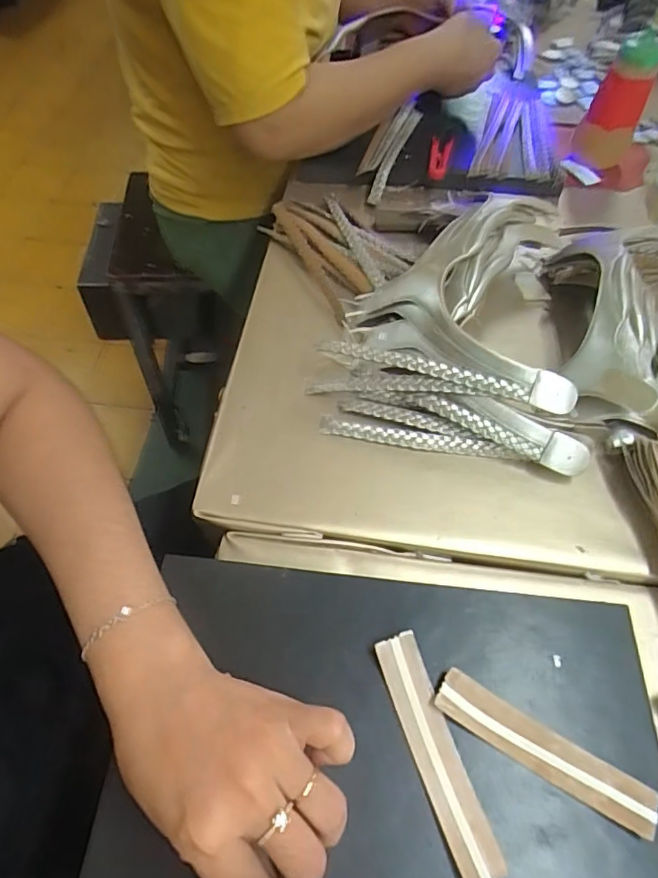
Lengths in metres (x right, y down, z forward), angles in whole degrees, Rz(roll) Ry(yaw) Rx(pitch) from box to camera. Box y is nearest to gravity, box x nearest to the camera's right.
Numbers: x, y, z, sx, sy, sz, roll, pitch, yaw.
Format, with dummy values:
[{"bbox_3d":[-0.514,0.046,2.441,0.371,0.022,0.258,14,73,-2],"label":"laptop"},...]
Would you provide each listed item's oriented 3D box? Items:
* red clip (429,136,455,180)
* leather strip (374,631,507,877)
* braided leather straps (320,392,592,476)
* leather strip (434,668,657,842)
[{"bbox_3d":[0.126,-0.321,0.606,0.024,0.020,0.048,8,81,4],"label":"red clip"},{"bbox_3d":[0.058,0.169,0.292,0.024,0.008,0.119,-15,60,-13],"label":"leather strip"},{"bbox_3d":[0.099,-0.010,0.422,0.200,0.035,0.041,10,57,5],"label":"braided leather straps"},{"bbox_3d":[0.117,0.170,0.294,0.120,0.007,0.025,27,60,16],"label":"leather strip"}]

